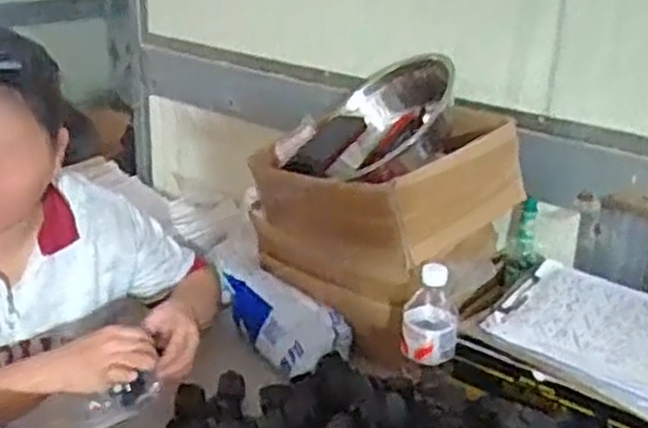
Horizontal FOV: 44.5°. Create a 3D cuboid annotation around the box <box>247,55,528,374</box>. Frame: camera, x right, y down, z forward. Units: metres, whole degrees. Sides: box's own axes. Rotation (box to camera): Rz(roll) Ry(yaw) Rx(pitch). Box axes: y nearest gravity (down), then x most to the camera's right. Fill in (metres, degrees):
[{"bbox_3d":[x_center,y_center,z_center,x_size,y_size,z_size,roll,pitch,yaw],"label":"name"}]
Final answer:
[{"bbox_3d":[0.077,-0.009,1.188,0.243,0.368,0.333,-14,27,-36],"label":"box"}]

